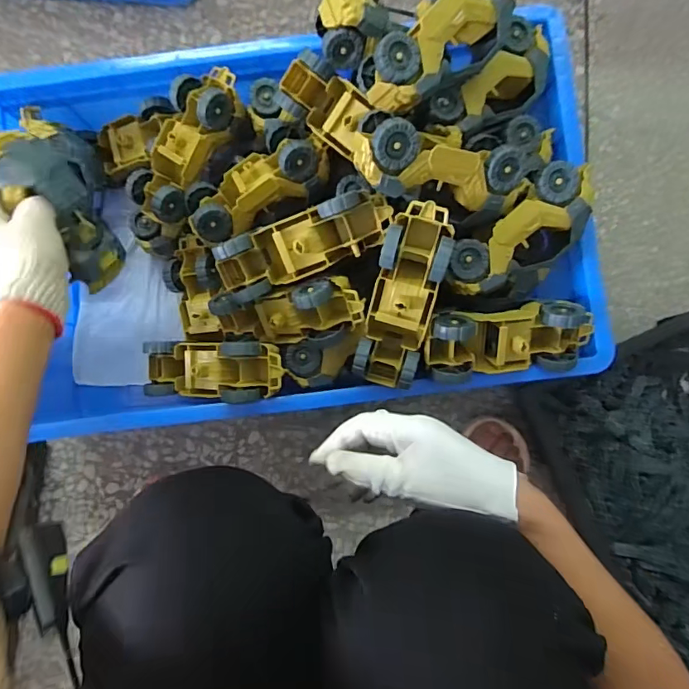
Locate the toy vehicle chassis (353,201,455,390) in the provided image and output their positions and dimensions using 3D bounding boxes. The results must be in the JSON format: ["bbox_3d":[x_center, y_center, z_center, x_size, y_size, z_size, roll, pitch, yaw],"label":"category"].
[{"bbox_3d":[0.056,-0.042,0.457,0.062,0.062,0.175,15,109,1],"label":"toy vehicle chassis"}]

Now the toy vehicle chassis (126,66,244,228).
[{"bbox_3d":[-0.171,-0.216,0.523,0.074,0.047,0.170,31,88,2],"label":"toy vehicle chassis"}]

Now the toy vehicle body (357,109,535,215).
[{"bbox_3d":[0.089,-0.158,0.440,0.170,0.065,0.071,7,89,-19],"label":"toy vehicle body"}]

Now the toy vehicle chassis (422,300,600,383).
[{"bbox_3d":[0.164,-0.004,0.475,0.173,0.063,0.067,-6,87,0],"label":"toy vehicle chassis"}]

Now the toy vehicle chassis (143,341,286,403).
[{"bbox_3d":[-0.143,0.027,0.512,0.173,0.051,0.061,0,89,22],"label":"toy vehicle chassis"}]

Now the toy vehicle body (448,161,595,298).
[{"bbox_3d":[0.177,-0.099,0.485,0.158,0.066,0.085,-42,87,-1],"label":"toy vehicle body"}]

